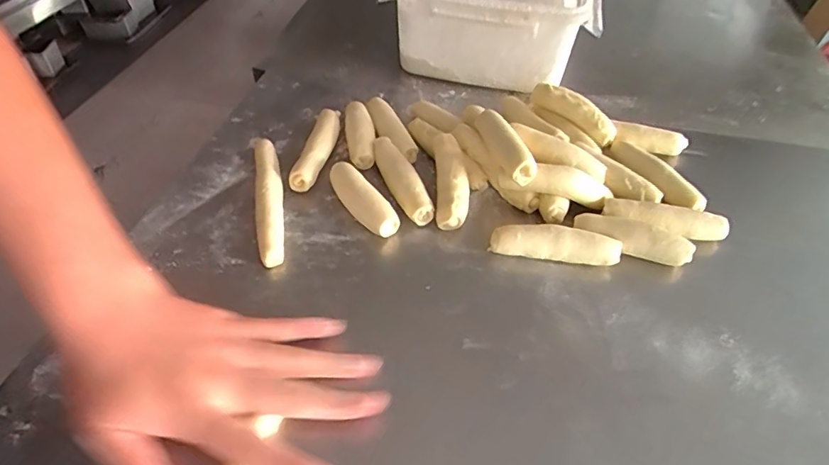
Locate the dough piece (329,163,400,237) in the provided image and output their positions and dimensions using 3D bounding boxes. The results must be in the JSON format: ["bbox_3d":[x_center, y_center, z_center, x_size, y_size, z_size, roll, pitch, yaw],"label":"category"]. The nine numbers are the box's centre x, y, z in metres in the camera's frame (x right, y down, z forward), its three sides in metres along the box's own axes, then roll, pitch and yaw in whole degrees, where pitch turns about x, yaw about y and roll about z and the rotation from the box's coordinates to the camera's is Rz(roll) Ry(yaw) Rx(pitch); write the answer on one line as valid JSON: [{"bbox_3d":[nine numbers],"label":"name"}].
[{"bbox_3d":[-0.050,-0.030,0.467,0.026,0.029,0.092,-26,54,-24],"label":"dough piece"}]

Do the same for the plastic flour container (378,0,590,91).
[{"bbox_3d":[0.113,-0.351,0.704,0.233,0.101,0.380,13,48,9],"label":"plastic flour container"}]

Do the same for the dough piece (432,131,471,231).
[{"bbox_3d":[0.035,-0.049,0.478,0.031,0.025,0.098,-1,63,-4],"label":"dough piece"}]

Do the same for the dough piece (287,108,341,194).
[{"bbox_3d":[-0.100,-0.088,0.522,0.030,0.026,0.117,7,48,4],"label":"dough piece"}]

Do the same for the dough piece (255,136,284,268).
[{"bbox_3d":[-0.135,-0.034,0.471,0.023,0.025,0.169,-9,49,-10],"label":"dough piece"}]

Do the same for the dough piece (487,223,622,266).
[{"bbox_3d":[0.122,0.011,0.443,0.109,0.027,0.025,6,48,3],"label":"dough piece"}]

